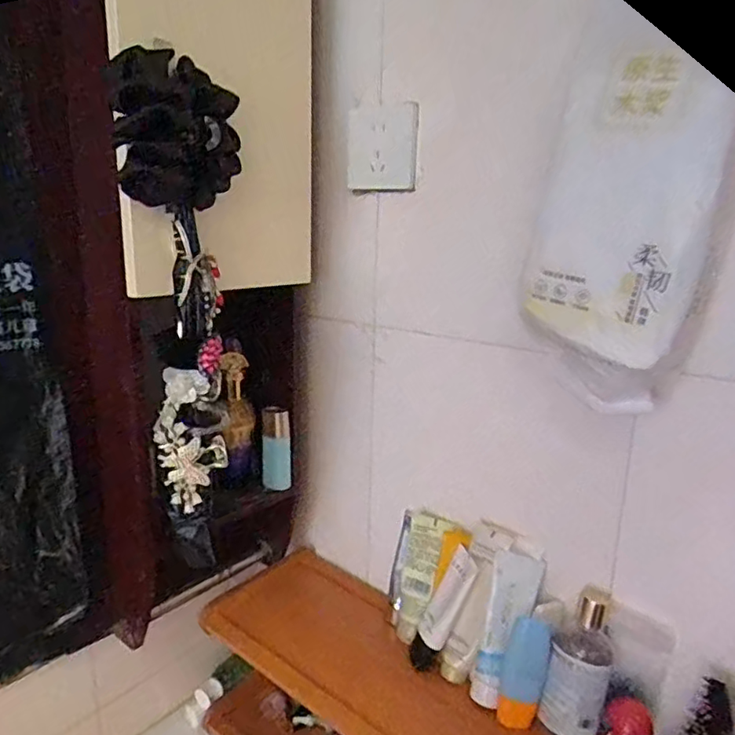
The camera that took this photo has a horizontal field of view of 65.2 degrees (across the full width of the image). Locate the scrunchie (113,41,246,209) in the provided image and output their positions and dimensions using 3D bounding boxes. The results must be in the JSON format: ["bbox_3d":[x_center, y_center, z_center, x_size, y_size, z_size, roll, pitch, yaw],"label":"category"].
[{"bbox_3d":[-0.157,-0.195,0.481,0.100,0.113,0.053,-2,14,-18],"label":"scrunchie"}]

